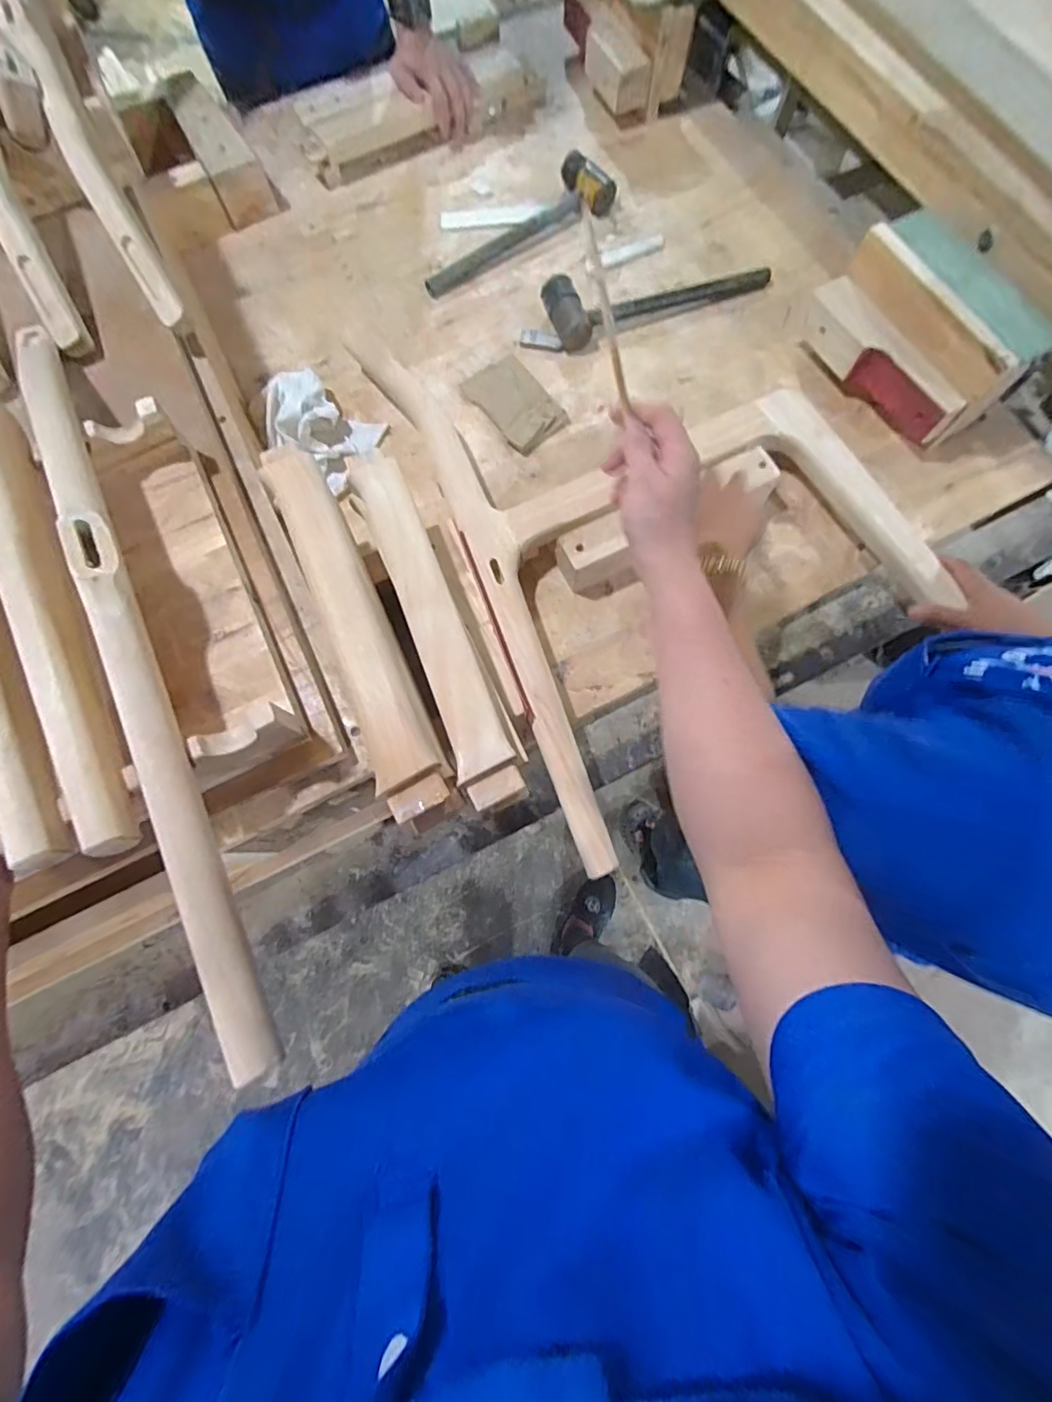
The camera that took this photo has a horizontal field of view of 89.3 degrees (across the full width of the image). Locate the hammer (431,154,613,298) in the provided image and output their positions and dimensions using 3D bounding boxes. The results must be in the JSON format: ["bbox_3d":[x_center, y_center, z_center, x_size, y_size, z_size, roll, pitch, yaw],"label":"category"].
[{"bbox_3d":[-0.020,-0.732,0.816,0.321,0.043,0.089,-32,77,-7],"label":"hammer"}]

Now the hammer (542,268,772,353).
[{"bbox_3d":[0.194,-0.607,0.782,0.334,0.044,0.094,-19,75,-4],"label":"hammer"}]

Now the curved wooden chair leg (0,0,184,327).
[{"bbox_3d":[-0.483,-0.600,0.584,0.044,0.059,0.411,-26,89,-6],"label":"curved wooden chair leg"}]

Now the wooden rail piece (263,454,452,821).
[{"bbox_3d":[-0.168,-0.079,0.509,0.068,0.046,0.395,-22,75,-5],"label":"wooden rail piece"}]

